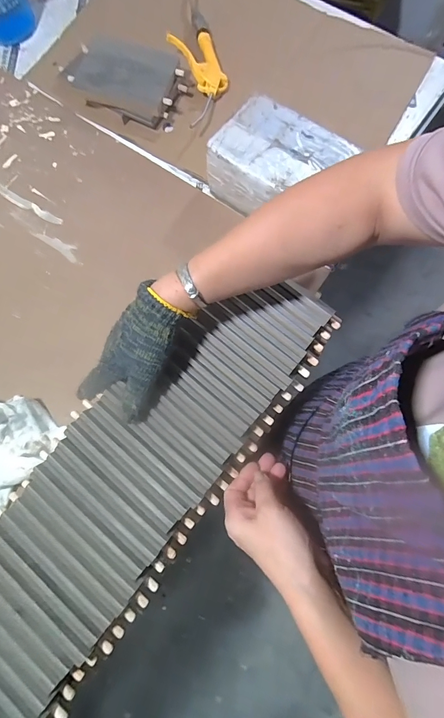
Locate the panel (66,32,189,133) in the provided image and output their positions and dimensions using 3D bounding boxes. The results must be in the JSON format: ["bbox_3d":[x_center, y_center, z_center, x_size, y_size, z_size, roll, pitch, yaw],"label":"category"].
[{"bbox_3d":[-0.168,-0.490,0.603,0.209,0.044,0.139,23,77,5],"label":"panel"}]

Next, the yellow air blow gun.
[{"bbox_3d":[-0.038,-0.509,0.617,0.082,0.030,0.189,-16,77,-4],"label":"yellow air blow gun"}]

